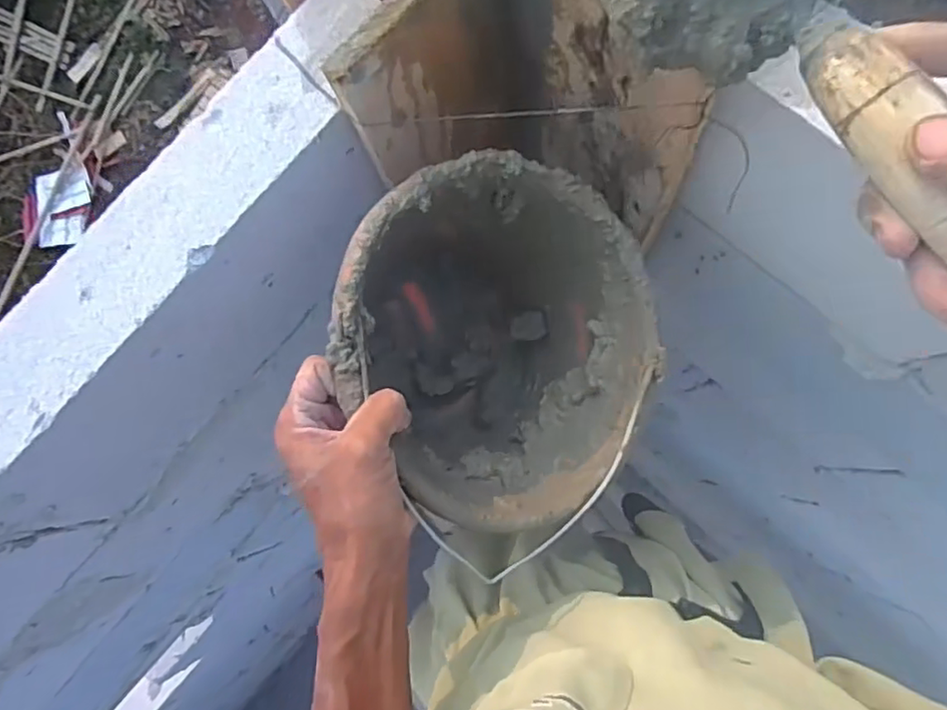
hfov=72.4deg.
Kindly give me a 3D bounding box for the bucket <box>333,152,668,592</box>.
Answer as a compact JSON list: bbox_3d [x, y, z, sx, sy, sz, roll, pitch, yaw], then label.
[{"bbox_3d":[-0.015,-0.010,0.519,0.232,0.225,0.245,-37,107,-25],"label":"bucket"}]

